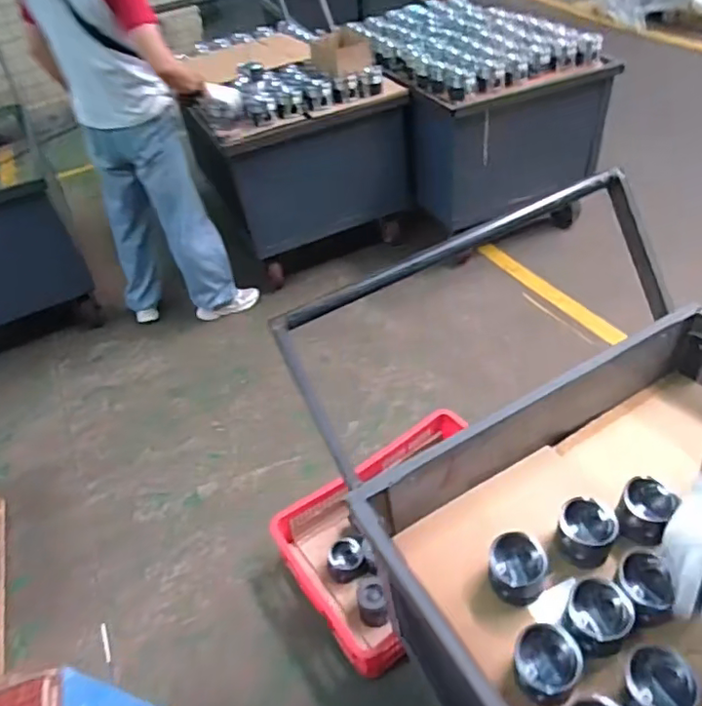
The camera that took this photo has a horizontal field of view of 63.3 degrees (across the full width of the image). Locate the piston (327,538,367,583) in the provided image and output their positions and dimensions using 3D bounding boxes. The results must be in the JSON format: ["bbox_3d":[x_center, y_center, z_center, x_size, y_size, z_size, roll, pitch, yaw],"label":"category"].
[{"bbox_3d":[-0.012,0.543,1.497,0.095,0.060,0.092,-5,43,5],"label":"piston"}]

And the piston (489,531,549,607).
[{"bbox_3d":[0.262,0.339,0.895,0.093,0.068,0.087,-5,43,5],"label":"piston"}]

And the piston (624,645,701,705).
[{"bbox_3d":[0.402,0.436,0.741,0.085,0.055,0.090,-5,43,5],"label":"piston"}]

